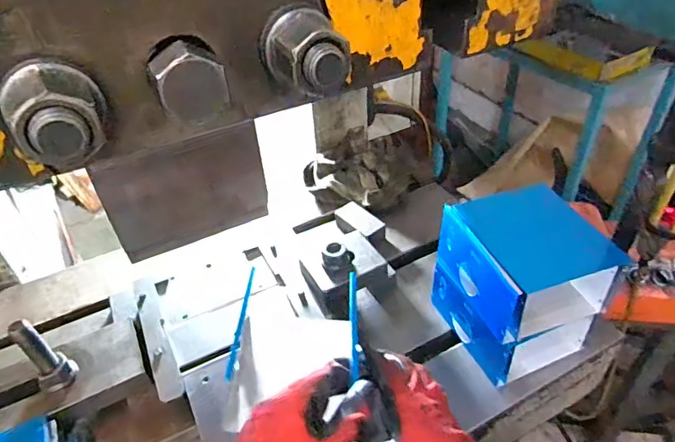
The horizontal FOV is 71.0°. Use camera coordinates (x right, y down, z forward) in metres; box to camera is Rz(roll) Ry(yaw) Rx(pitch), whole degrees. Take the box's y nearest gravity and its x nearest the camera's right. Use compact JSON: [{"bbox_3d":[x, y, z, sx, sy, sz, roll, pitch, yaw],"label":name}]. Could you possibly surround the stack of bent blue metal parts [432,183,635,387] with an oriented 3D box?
[{"bbox_3d":[0.215,0.075,0.569,0.136,0.164,0.151,-17,41,-15],"label":"stack of bent blue metal parts"}]

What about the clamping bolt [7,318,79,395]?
[{"bbox_3d":[-0.312,0.142,0.503,0.029,0.094,0.037,25,48,31],"label":"clamping bolt"}]

